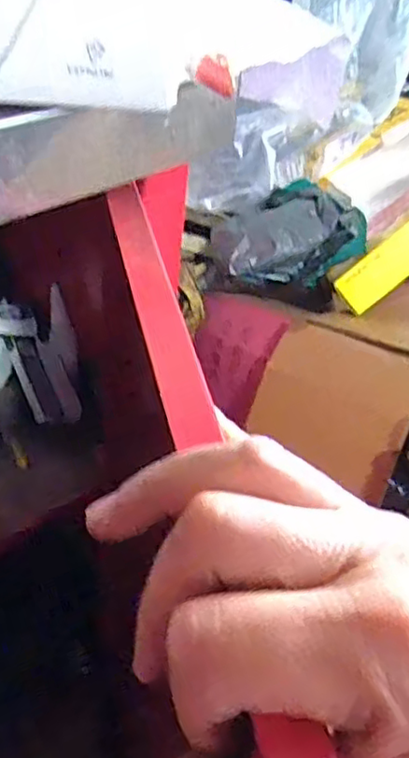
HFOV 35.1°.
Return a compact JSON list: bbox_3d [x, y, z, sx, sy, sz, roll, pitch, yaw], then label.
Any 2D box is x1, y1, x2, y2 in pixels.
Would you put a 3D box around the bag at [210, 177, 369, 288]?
[{"bbox_3d":[0.077,-0.148,0.626,0.131,0.072,0.109,1,43,-7],"label":"bag"}]

